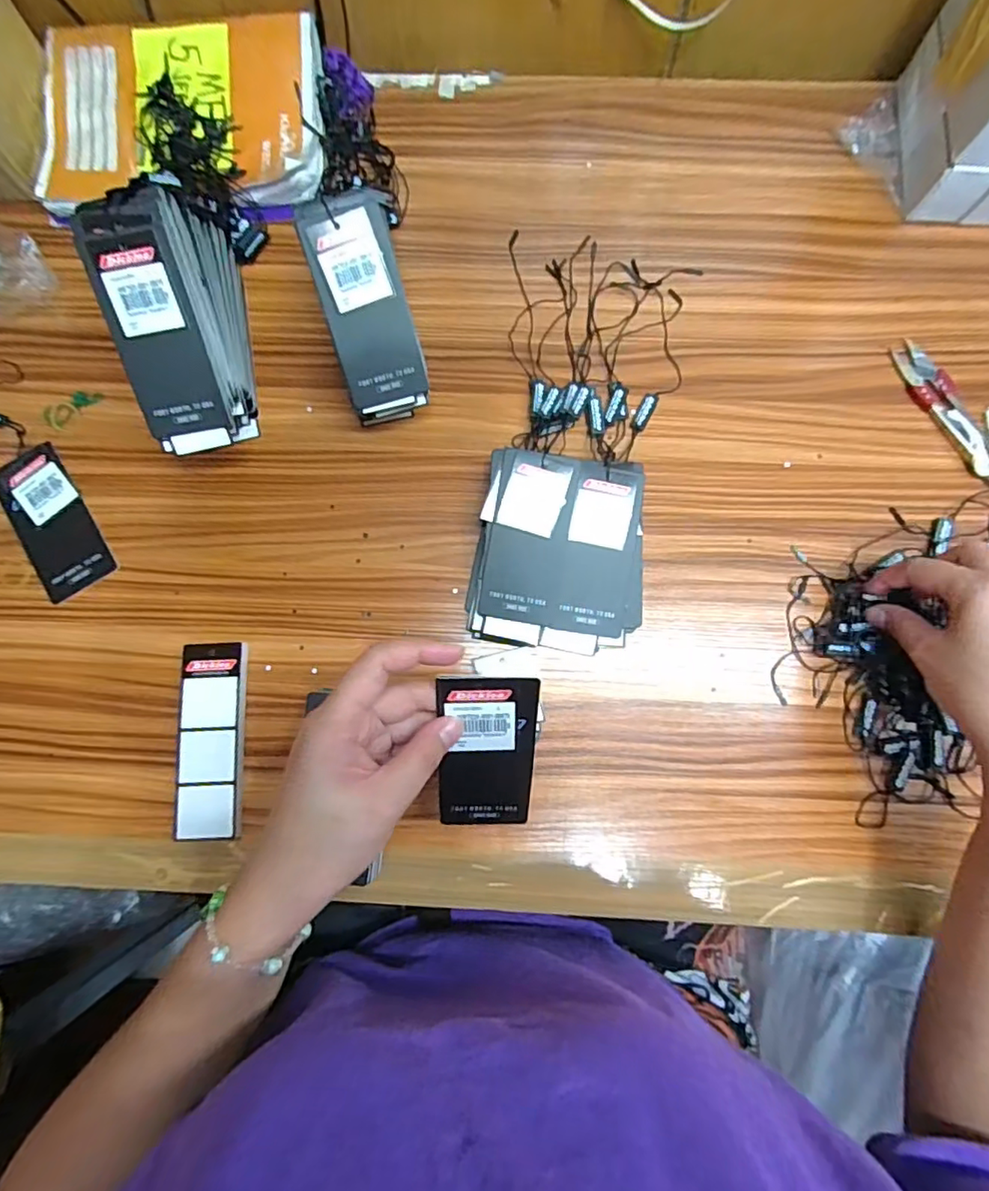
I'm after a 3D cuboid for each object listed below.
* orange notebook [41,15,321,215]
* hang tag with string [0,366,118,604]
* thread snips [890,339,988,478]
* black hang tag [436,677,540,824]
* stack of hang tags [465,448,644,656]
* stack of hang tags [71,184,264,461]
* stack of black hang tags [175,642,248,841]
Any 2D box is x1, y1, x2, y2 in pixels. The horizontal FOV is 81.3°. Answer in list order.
[{"bbox_3d":[-0.233,-0.358,0.429,0.205,0.032,0.138,-4,81,0],"label":"orange notebook"},{"bbox_3d":[-0.321,-0.080,0.398,0.050,0.009,0.169,-30,82,-4],"label":"hang tag with string"},{"bbox_3d":[0.315,-0.132,0.394,0.039,0.012,0.105,-29,81,-4],"label":"thread snips"},{"bbox_3d":[-0.004,0.082,0.296,0.047,0.008,0.100,1,122,-2],"label":"black hang tag"},{"bbox_3d":[0.043,-0.027,0.374,0.108,0.029,0.121,8,81,2],"label":"stack of hang tags"},{"bbox_3d":[-0.195,-0.166,0.360,0.055,0.104,0.147,-7,81,0],"label":"stack of hang tags"},{"bbox_3d":[-0.175,0.090,0.361,0.038,0.015,0.117,-3,81,0],"label":"stack of black hang tags"}]

